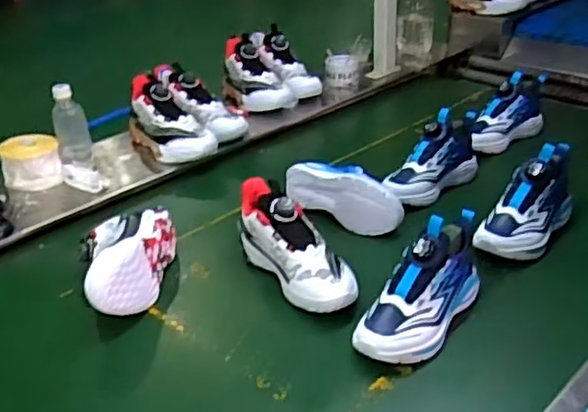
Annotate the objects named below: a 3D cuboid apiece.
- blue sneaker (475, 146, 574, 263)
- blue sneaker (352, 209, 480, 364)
[{"bbox_3d":[0.358,-0.006,0.981,0.080,0.128,0.229,21,39,35],"label":"blue sneaker"},{"bbox_3d":[0.168,0.097,0.823,0.082,0.119,0.216,24,40,38],"label":"blue sneaker"}]

